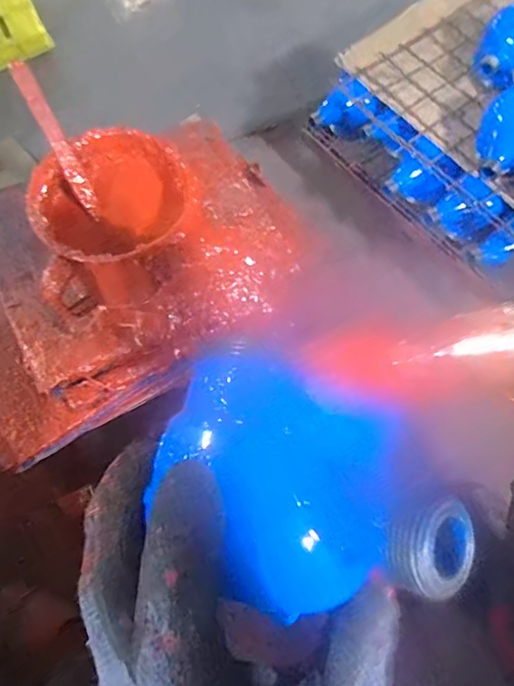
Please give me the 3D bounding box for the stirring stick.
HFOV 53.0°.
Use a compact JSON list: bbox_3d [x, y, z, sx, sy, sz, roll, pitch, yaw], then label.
[{"bbox_3d":[-0.171,-0.173,0.445,0.016,0.010,0.134,-27,111,-8],"label":"stirring stick"}]

